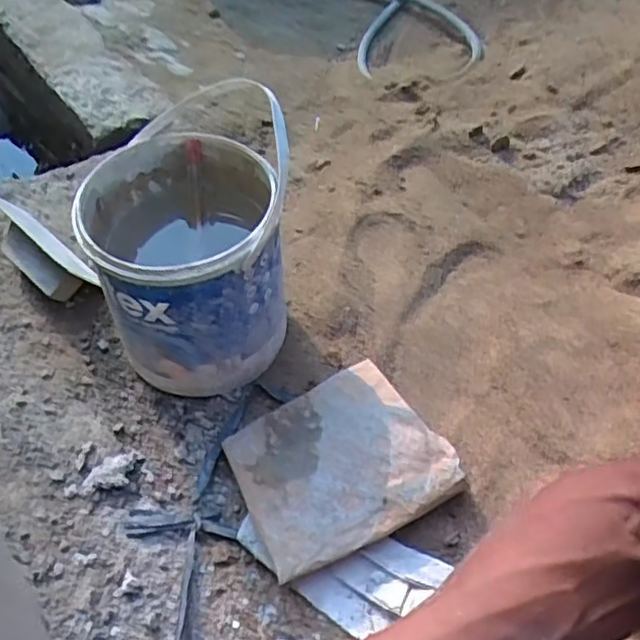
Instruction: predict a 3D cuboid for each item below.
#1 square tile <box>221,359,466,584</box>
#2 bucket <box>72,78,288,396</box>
[{"bbox_3d":[0.016,0.126,0.594,0.177,0.015,0.154,-27,54,-6],"label":"square tile"},{"bbox_3d":[-0.122,-0.061,0.645,0.184,0.228,0.192,-5,57,-4],"label":"bucket"}]

